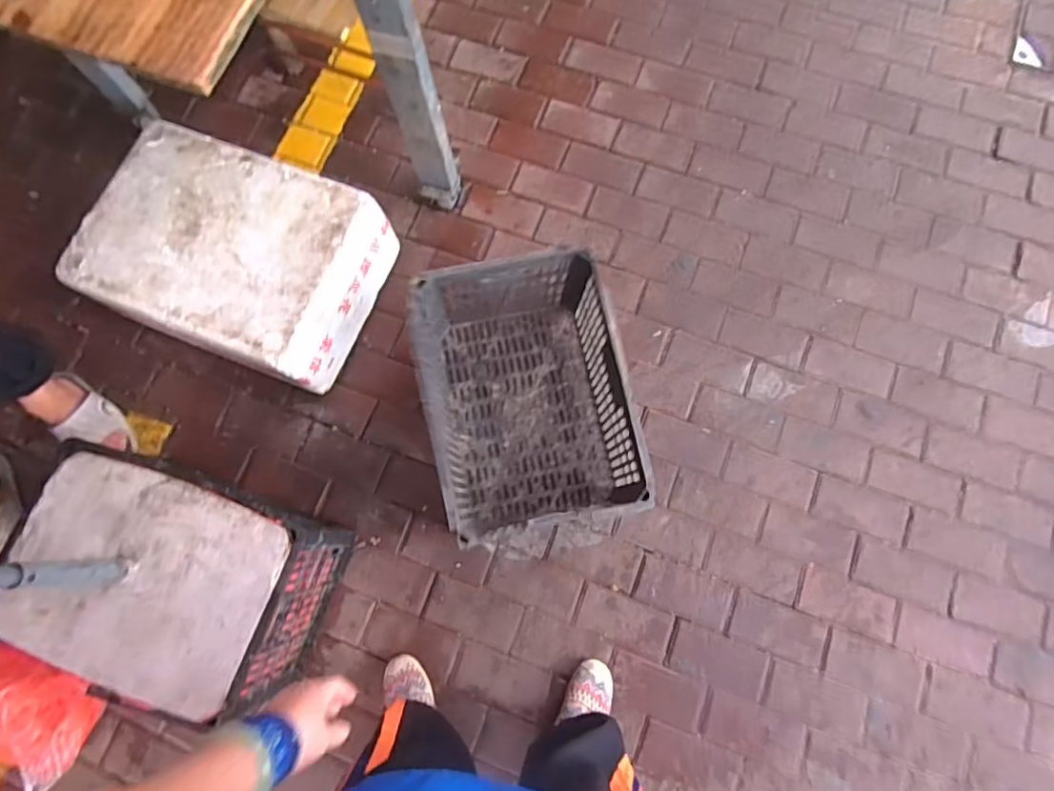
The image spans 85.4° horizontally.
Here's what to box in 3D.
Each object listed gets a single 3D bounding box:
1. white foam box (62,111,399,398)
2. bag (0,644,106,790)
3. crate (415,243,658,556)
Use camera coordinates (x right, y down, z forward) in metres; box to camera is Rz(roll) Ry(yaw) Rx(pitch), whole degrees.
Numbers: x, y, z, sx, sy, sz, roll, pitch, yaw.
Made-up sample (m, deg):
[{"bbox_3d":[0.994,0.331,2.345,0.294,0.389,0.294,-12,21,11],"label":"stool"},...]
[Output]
[{"bbox_3d":[-0.639,-0.299,1.254,0.535,0.218,0.416,20,78,8],"label":"white foam box"},{"bbox_3d":[-1.030,0.648,1.169,0.268,0.161,0.266,16,77,2],"label":"bag"},{"bbox_3d":[-0.013,0.016,1.167,0.381,0.334,0.508,-13,75,-1],"label":"crate"}]

